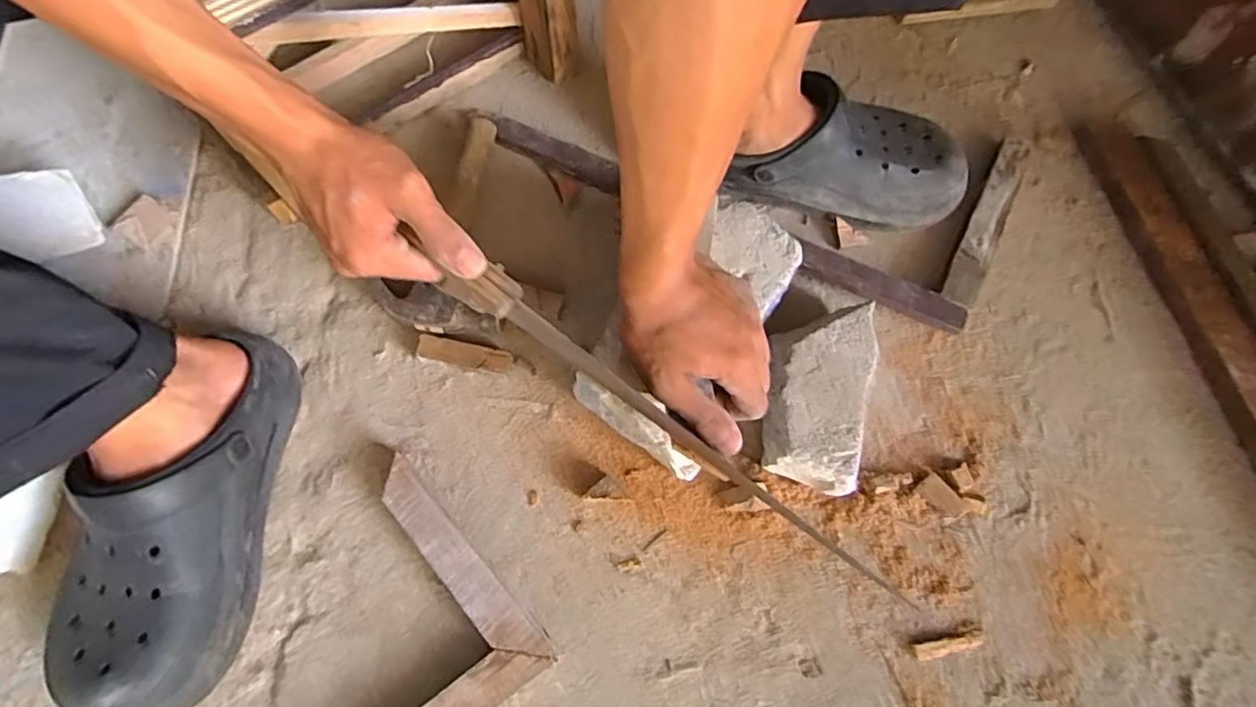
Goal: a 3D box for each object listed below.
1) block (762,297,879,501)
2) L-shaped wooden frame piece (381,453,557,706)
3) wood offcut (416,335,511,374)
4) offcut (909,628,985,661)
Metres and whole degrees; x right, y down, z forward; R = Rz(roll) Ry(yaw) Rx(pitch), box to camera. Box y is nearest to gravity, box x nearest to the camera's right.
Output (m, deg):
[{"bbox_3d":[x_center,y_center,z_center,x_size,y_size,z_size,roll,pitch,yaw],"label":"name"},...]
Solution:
[{"bbox_3d":[0.145,0.029,0.469,0.075,0.070,0.143,14,68,5],"label":"block"},{"bbox_3d":[-0.180,0.198,0.422,0.184,0.025,0.183,-34,73,-13],"label":"L-shaped wooden frame piece"},{"bbox_3d":[-0.141,0.000,0.505,0.079,0.011,0.019,12,85,2],"label":"wood offcut"},{"bbox_3d":[0.234,0.214,0.431,0.055,0.006,0.011,-10,69,-5],"label":"offcut"}]

